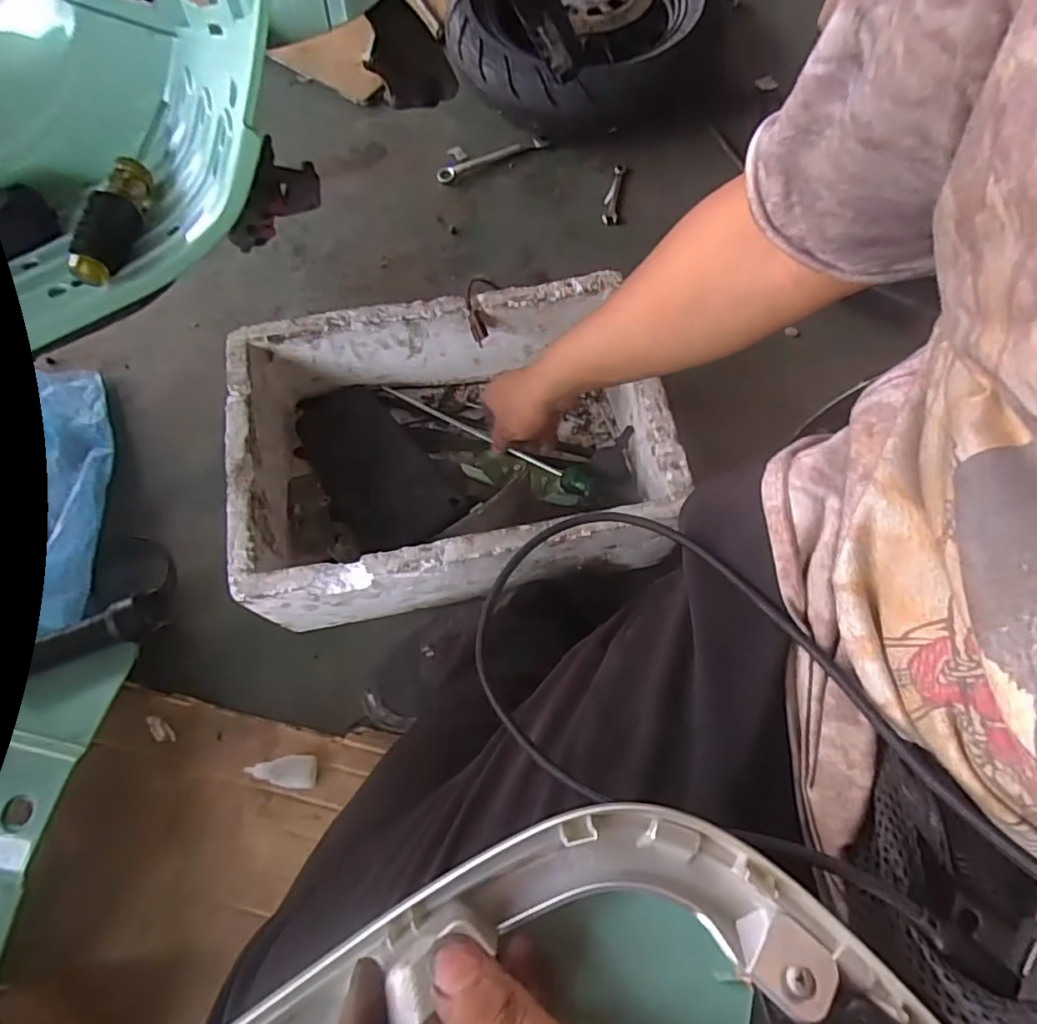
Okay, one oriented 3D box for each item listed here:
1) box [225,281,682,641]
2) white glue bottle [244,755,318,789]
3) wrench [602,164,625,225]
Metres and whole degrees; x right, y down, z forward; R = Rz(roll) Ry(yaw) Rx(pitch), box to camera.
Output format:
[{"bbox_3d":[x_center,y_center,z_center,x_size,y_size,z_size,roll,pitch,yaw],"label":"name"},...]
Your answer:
[{"bbox_3d":[-0.072,-0.068,0.688,0.437,0.150,0.305,-10,68,-3],"label":"box"},{"bbox_3d":[-0.246,0.270,0.632,0.073,0.013,0.032,0,68,1],"label":"white glue bottle"},{"bbox_3d":[0.147,-0.496,0.947,0.025,0.009,0.123,8,68,5],"label":"wrench"}]

